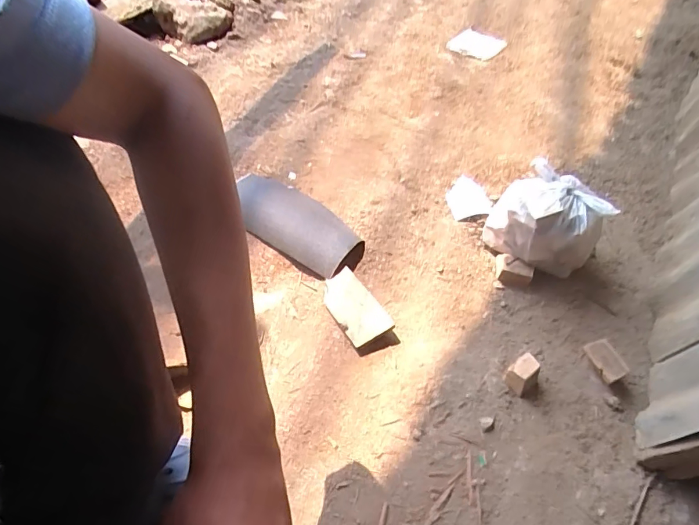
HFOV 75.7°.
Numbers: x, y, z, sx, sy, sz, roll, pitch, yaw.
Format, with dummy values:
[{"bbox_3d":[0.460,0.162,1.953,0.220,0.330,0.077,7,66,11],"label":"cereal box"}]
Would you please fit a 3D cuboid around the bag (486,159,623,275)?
[{"bbox_3d":[0.292,-0.058,0.690,0.099,0.130,0.165,-30,62,-22],"label":"bag"}]

